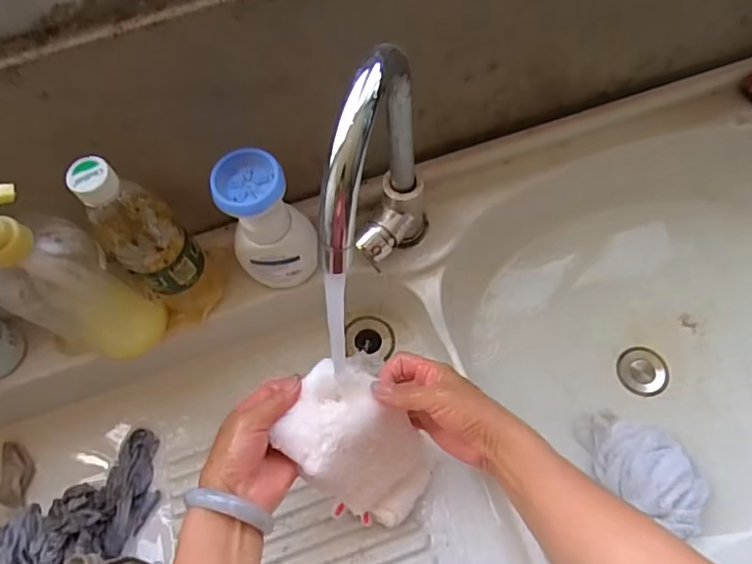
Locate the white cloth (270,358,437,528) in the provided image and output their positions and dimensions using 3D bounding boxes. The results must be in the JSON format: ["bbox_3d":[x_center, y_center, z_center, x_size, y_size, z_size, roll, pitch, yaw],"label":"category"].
[{"bbox_3d":[-0.006,0.162,0.520,0.096,0.206,0.048,-49,42,-14],"label":"white cloth"}]

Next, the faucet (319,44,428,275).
[{"bbox_3d":[0.008,-0.050,0.460,0.065,0.301,0.158,3,70,4],"label":"faucet"}]

